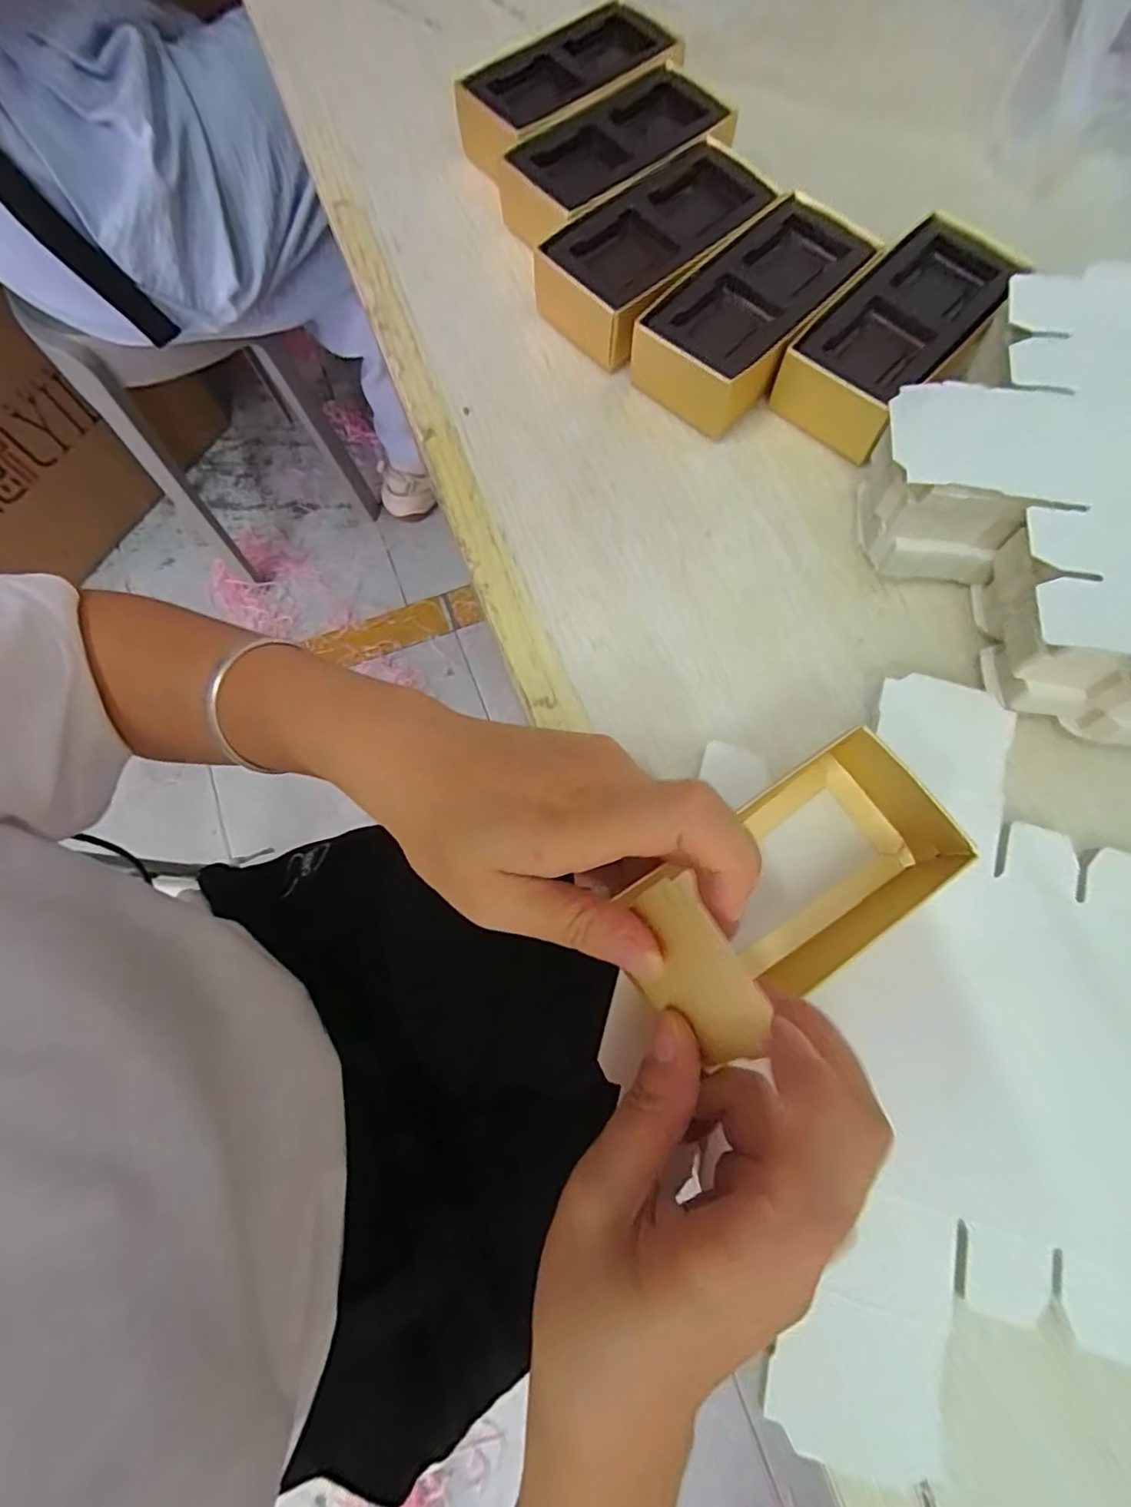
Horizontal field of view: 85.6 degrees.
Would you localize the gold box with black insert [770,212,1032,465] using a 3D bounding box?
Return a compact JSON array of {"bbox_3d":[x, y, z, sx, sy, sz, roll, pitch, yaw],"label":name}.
[{"bbox_3d":[0.154,-0.193,0.285,0.055,0.035,0.125,42,79,11],"label":"gold box with black insert"}]

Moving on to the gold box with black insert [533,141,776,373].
[{"bbox_3d":[0.046,-0.242,0.299,0.119,0.032,0.062,-36,77,-9],"label":"gold box with black insert"}]

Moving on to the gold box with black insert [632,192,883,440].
[{"bbox_3d":[0.089,-0.207,0.290,0.057,0.033,0.108,42,79,11],"label":"gold box with black insert"}]

